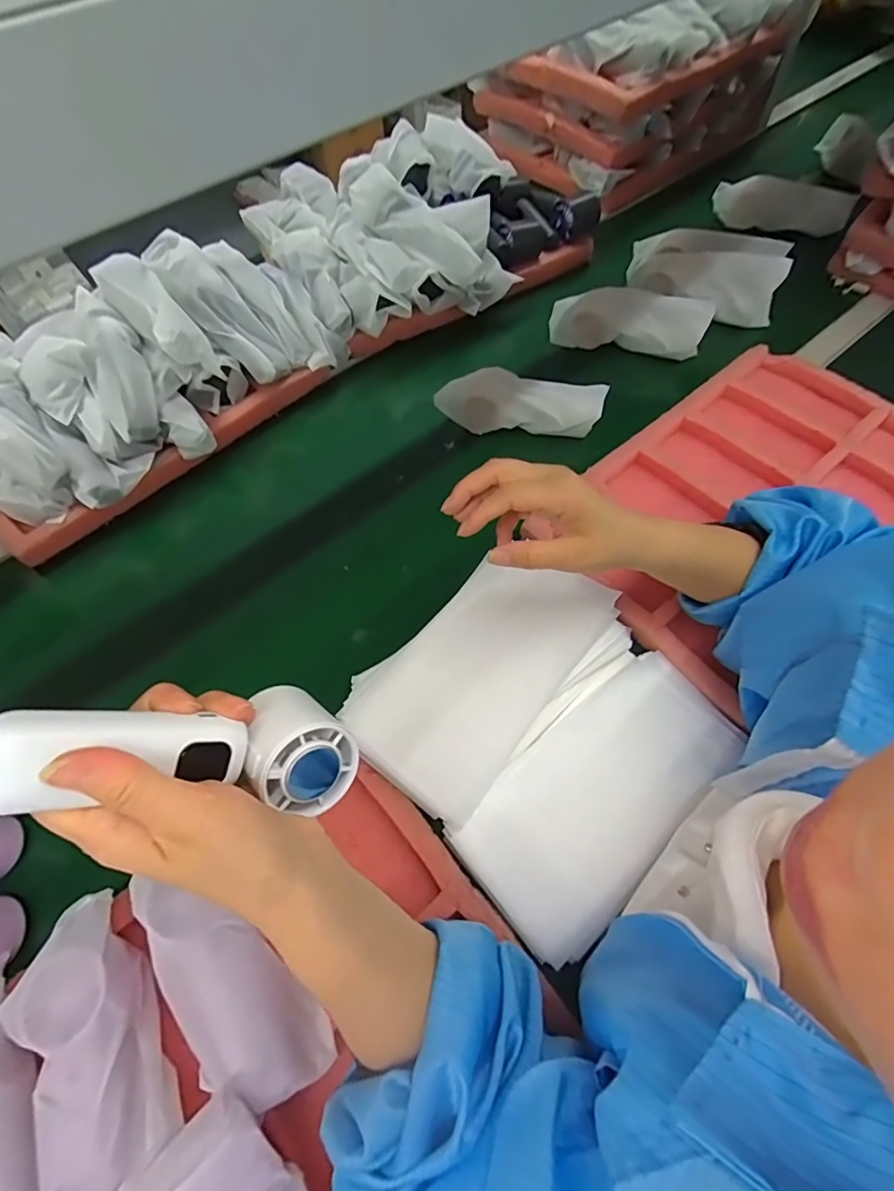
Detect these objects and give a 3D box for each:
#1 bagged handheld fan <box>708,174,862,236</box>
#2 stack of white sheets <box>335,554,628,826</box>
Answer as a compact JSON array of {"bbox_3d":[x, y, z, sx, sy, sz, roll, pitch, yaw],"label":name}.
[{"bbox_3d":[0.564,-0.648,0.858,0.232,0.072,0.067,-1,60,-12],"label":"bagged handheld fan"},{"bbox_3d":[0.037,0.065,0.457,0.239,0.035,0.136,-41,66,-17],"label":"stack of white sheets"}]

